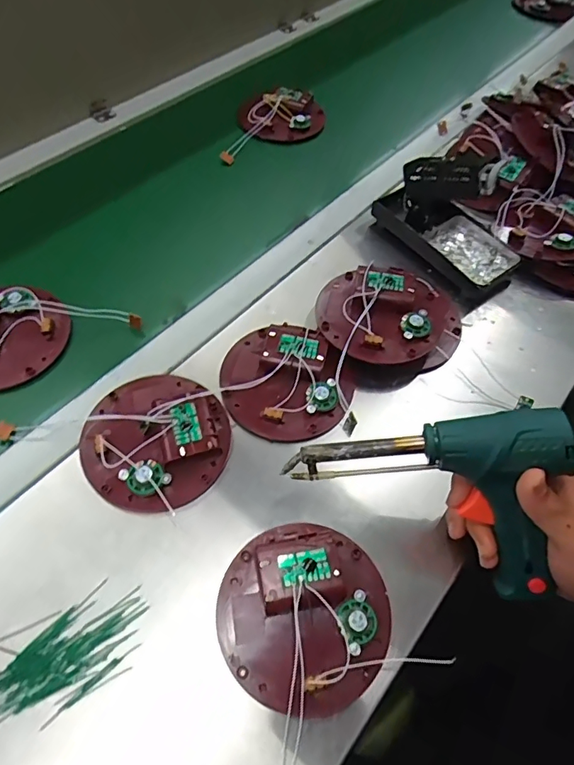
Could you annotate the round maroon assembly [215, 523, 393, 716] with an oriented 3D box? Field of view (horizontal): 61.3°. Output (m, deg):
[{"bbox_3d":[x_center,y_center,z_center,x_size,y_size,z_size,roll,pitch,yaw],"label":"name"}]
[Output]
[{"bbox_3d":[0.012,0.162,0.343,0.119,0.024,0.115,2,58,-3],"label":"round maroon assembly"}]

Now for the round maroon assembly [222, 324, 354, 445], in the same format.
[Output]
[{"bbox_3d":[-0.001,-0.004,0.443,0.120,0.019,0.110,2,58,-3],"label":"round maroon assembly"}]

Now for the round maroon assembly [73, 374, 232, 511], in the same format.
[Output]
[{"bbox_3d":[-0.111,0.044,0.406,0.120,0.025,0.118,2,58,-3],"label":"round maroon assembly"}]

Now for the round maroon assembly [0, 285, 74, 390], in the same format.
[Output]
[{"bbox_3d":[-0.267,-0.046,0.456,0.109,0.025,0.106,2,58,-3],"label":"round maroon assembly"}]

